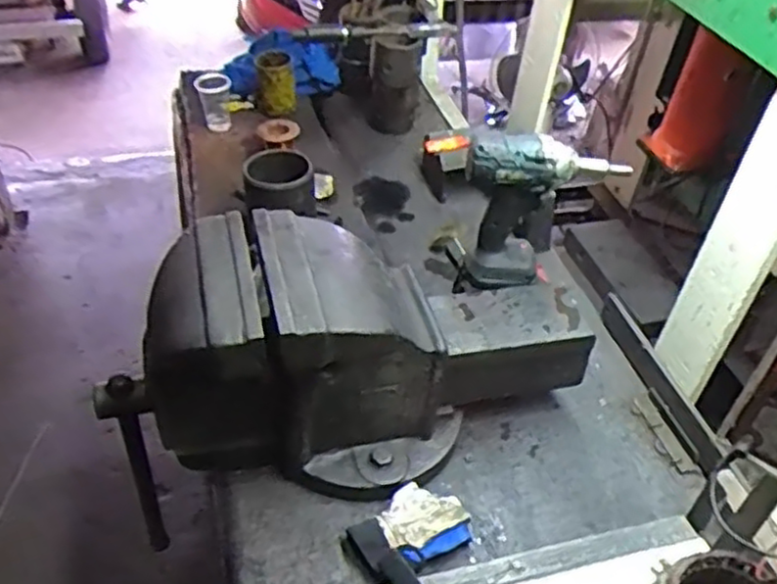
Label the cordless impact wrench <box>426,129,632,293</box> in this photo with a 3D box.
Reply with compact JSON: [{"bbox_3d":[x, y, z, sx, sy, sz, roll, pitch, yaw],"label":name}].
[{"bbox_3d":[0.179,-0.104,0.915,0.215,0.199,0.089,-8,44,-15],"label":"cordless impact wrench"}]

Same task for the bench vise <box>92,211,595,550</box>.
[{"bbox_3d":[-0.033,0.061,0.836,0.553,0.253,0.223,-12,45,-18],"label":"bench vise"}]

